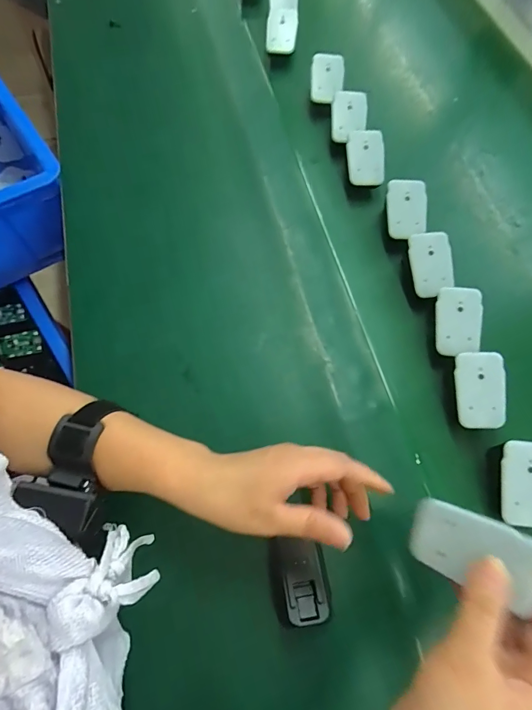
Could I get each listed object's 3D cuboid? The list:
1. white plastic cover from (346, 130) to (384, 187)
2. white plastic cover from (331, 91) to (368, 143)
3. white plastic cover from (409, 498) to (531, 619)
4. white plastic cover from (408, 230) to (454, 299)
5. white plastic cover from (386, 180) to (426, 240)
[{"bbox_3d":[0.120,-0.238,0.468,0.045,0.009,0.061,0,93,-7],"label":"white plastic cover"},{"bbox_3d":[0.106,-0.303,0.493,0.043,0.012,0.069,3,86,5],"label":"white plastic cover"},{"bbox_3d":[0.128,0.120,0.240,0.073,0.005,0.042,11,82,37],"label":"white plastic cover"},{"bbox_3d":[0.176,-0.096,0.412,0.043,0.005,0.066,-8,90,1],"label":"white plastic cover"},{"bbox_3d":[0.159,-0.164,0.437,0.043,0.007,0.065,1,92,7],"label":"white plastic cover"}]

